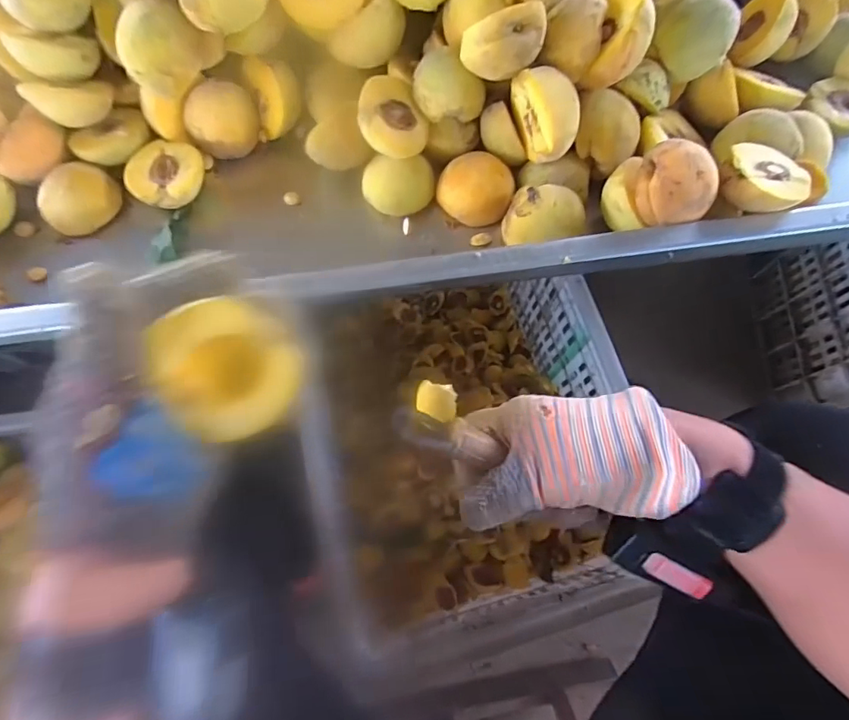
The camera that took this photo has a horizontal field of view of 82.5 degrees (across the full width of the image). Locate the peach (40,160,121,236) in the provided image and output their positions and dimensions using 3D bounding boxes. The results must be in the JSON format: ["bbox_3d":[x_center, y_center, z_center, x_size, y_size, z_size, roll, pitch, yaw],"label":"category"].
[{"bbox_3d":[-0.313,-0.147,0.436,0.063,0.032,0.063,41,77,14],"label":"peach"}]

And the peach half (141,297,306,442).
[{"bbox_3d":[-0.097,0.002,0.240,0.060,0.032,0.064,-45,118,-12],"label":"peach half"}]

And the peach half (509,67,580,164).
[{"bbox_3d":[0.096,-0.196,0.392,0.031,0.077,0.067,-17,71,-4],"label":"peach half"}]

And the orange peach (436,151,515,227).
[{"bbox_3d":[0.047,-0.149,0.420,0.064,0.034,0.055,-22,72,-5],"label":"orange peach"}]

